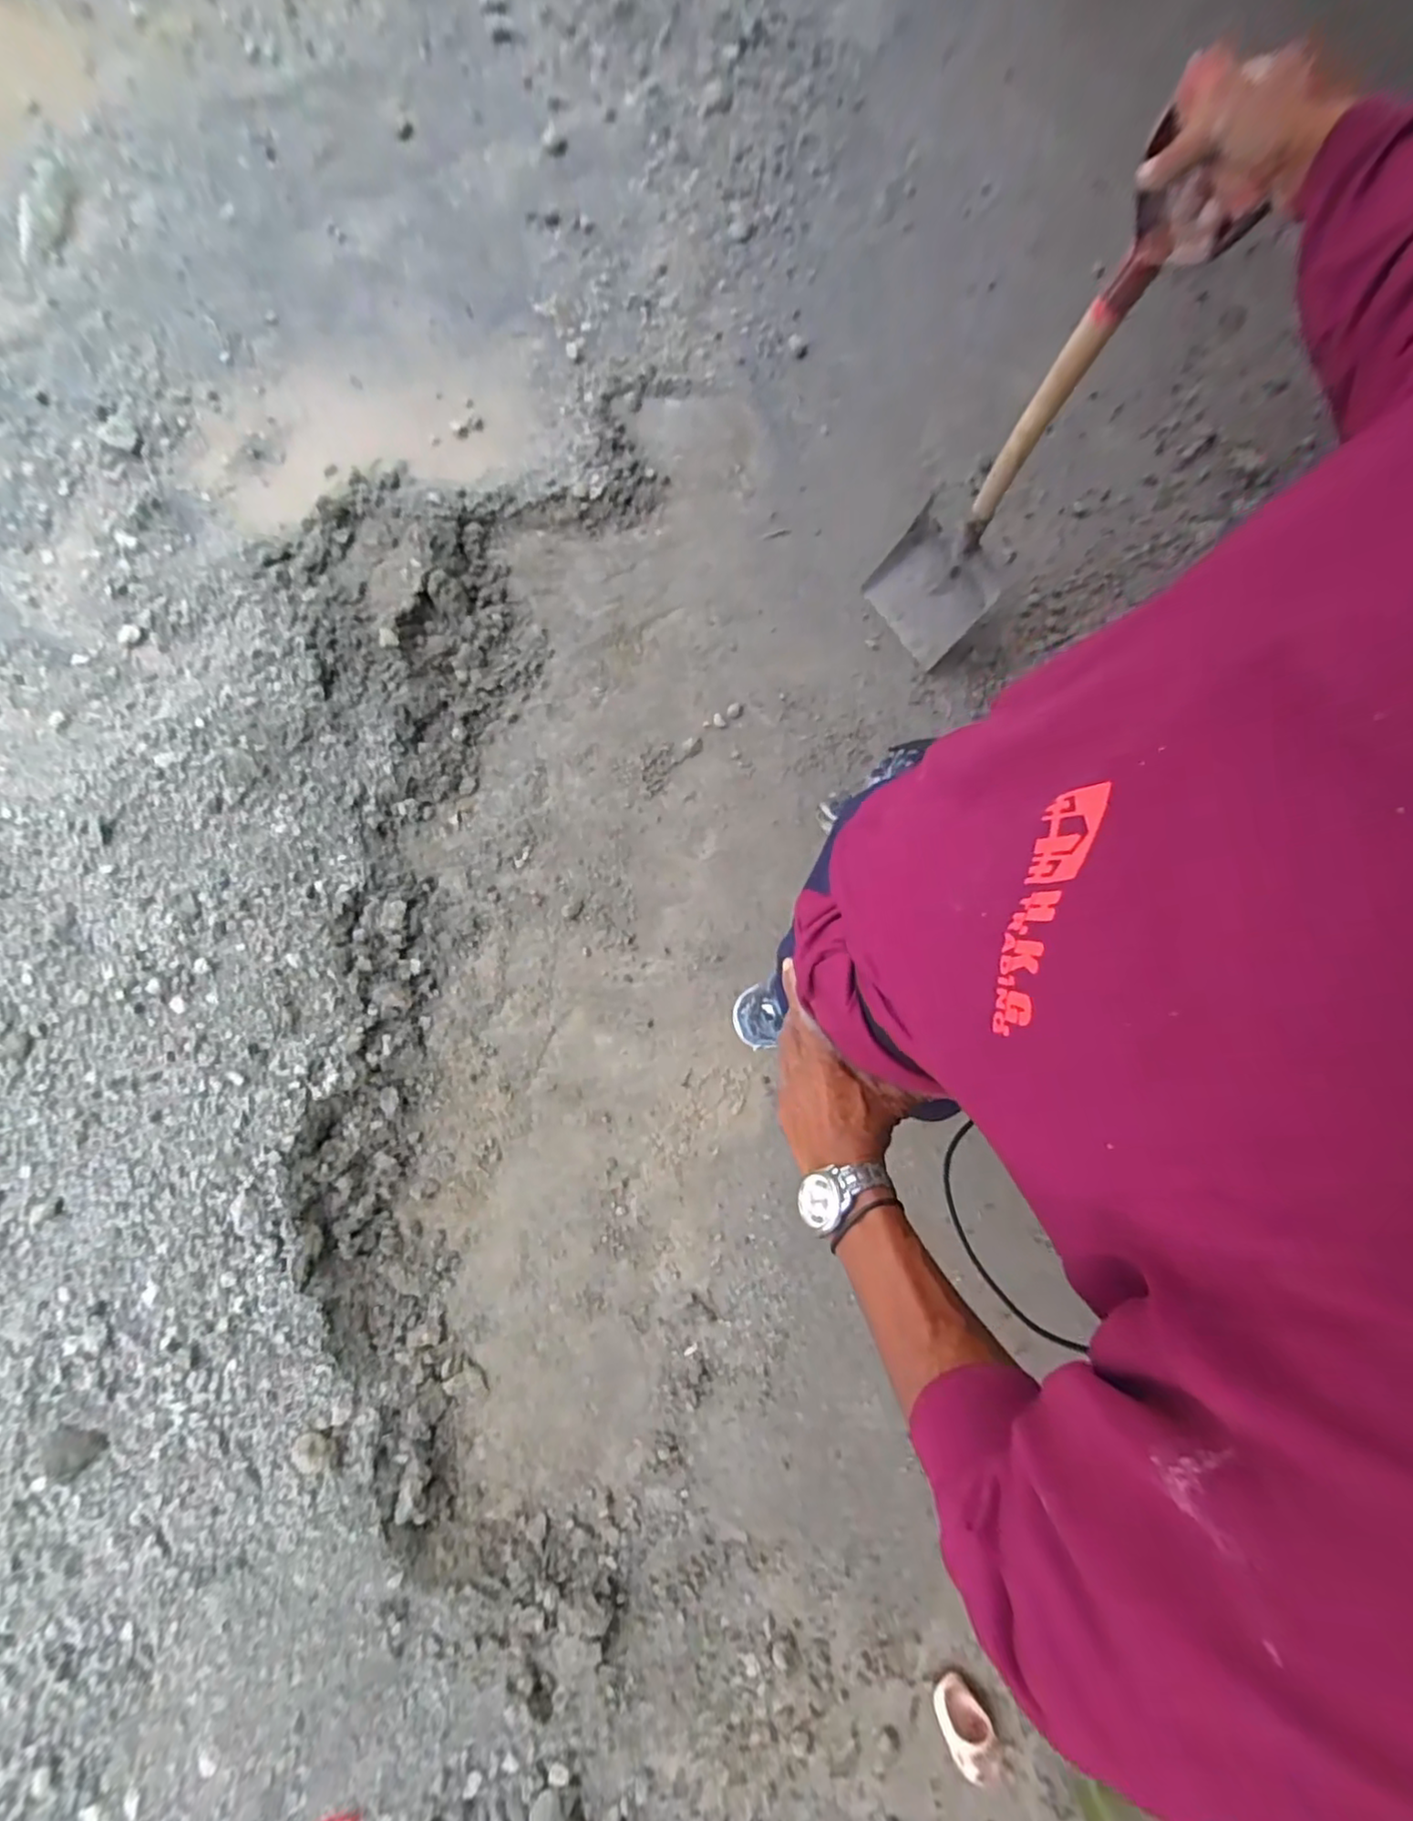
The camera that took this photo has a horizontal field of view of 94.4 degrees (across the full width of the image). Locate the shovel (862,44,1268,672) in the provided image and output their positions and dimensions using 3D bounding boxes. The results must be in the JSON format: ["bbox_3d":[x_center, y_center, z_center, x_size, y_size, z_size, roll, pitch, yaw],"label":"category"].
[{"bbox_3d":[0.452,-0.660,1.036,0.234,1.058,0.193,17,96,3],"label":"shovel"}]

